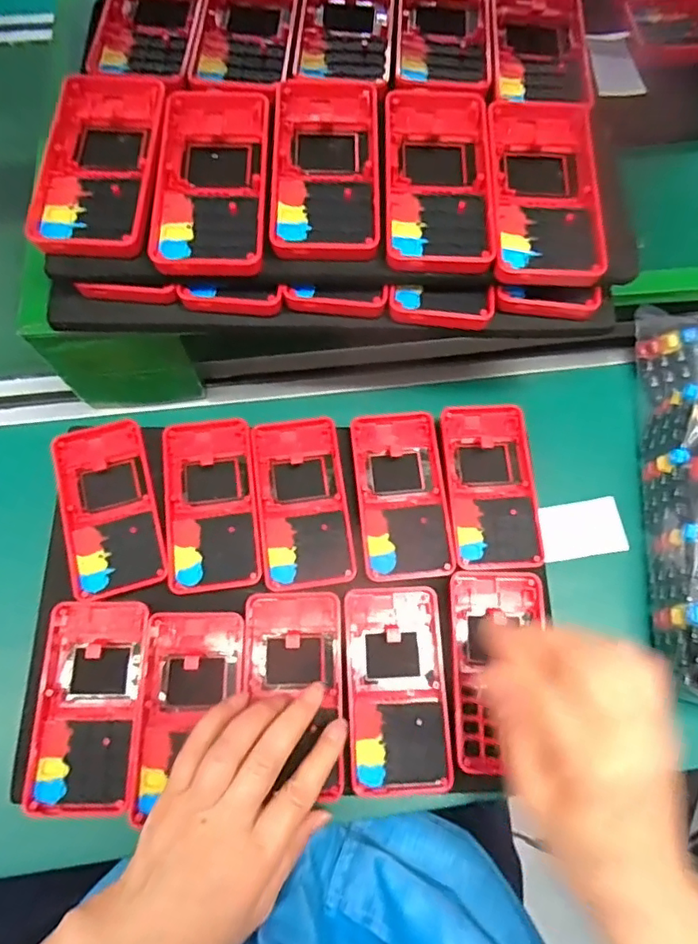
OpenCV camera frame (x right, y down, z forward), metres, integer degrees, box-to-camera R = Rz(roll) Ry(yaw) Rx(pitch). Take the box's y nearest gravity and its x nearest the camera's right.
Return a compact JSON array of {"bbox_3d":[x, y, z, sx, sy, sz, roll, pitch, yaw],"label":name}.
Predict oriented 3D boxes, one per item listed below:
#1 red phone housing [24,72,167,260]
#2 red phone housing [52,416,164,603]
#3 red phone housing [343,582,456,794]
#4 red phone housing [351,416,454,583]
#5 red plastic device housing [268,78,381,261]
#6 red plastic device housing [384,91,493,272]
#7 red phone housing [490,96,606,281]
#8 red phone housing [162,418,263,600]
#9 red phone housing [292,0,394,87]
[{"bbox_3d":[-0.145,-0.186,0.336,0.065,0.017,0.136,1,69,-1],"label":"red phone housing"},{"bbox_3d":[-0.167,0.020,0.390,0.060,0.007,0.127,-16,70,-8],"label":"red phone housing"},{"bbox_3d":[0.030,0.136,0.361,0.063,0.015,0.121,-2,69,-2],"label":"red phone housing"},{"bbox_3d":[0.037,0.015,0.405,0.061,0.008,0.121,-3,69,-3],"label":"red phone housing"},{"bbox_3d":[-0.013,-0.183,0.343,0.062,0.020,0.129,2,69,-1],"label":"red plastic device housing"},{"bbox_3d":[0.053,-0.181,0.339,0.061,0.010,0.135,2,69,-1],"label":"red plastic device housing"},{"bbox_3d":[0.116,-0.169,0.340,0.061,0.016,0.124,3,69,-1],"label":"red phone housing"},{"bbox_3d":[-0.095,0.019,0.391,0.060,0.007,0.121,-7,69,-4],"label":"red phone housing"},{"bbox_3d":[-0.002,-0.305,0.388,0.062,0.018,0.126,5,69,0],"label":"red phone housing"}]

